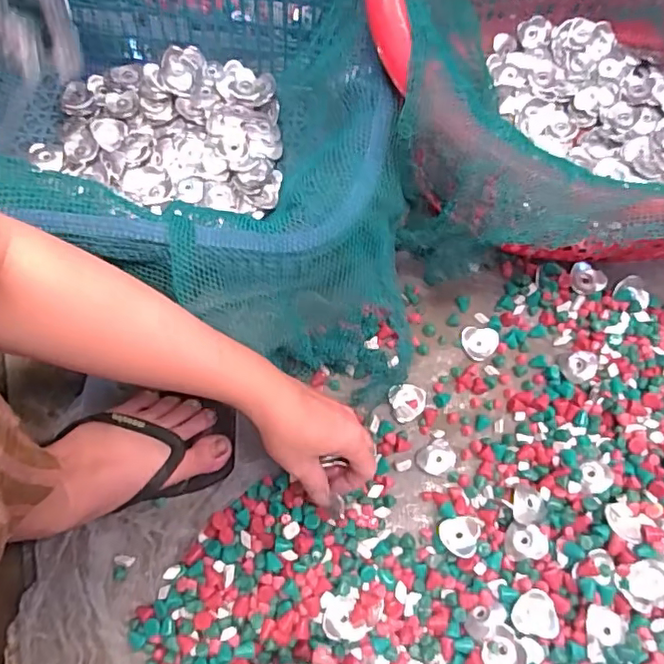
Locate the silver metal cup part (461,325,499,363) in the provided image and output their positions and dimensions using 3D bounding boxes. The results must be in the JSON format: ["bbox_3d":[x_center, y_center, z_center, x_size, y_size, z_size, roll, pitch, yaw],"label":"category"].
[{"bbox_3d":[0.149,0.012,0.582,0.036,0.009,0.033,12,72,4],"label":"silver metal cup part"}]

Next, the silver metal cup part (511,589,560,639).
[{"bbox_3d":[0.165,0.228,0.467,0.036,0.010,0.034,9,72,3],"label":"silver metal cup part"}]

